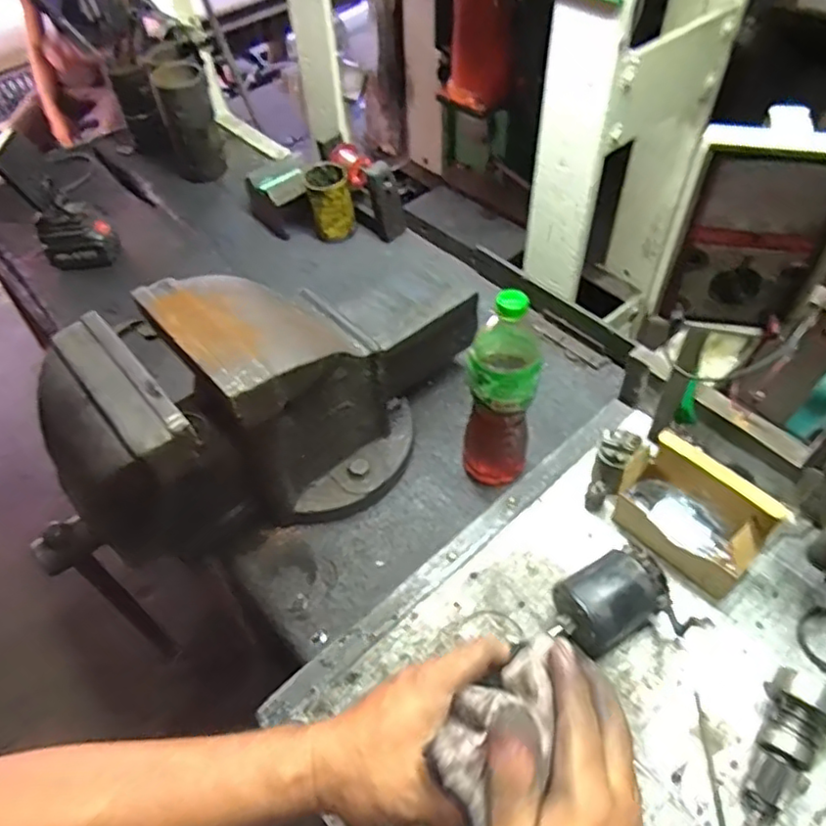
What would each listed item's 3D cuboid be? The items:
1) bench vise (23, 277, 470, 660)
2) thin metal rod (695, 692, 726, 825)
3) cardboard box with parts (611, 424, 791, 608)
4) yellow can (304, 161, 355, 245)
[{"bbox_3d":[-0.157,-0.015,0.703,0.199,0.265,0.508,36,62,27],"label":"bench vise"},{"bbox_3d":[0.264,0.337,0.548,0.008,0.004,0.173,0,51,6],"label":"thin metal rod"},{"bbox_3d":[0.291,0.108,0.664,0.089,0.104,0.143,-31,55,-18],"label":"cardboard box with parts"},{"bbox_3d":[-0.143,-0.365,1.106,0.070,0.126,0.065,-1,52,2],"label":"yellow can"}]

